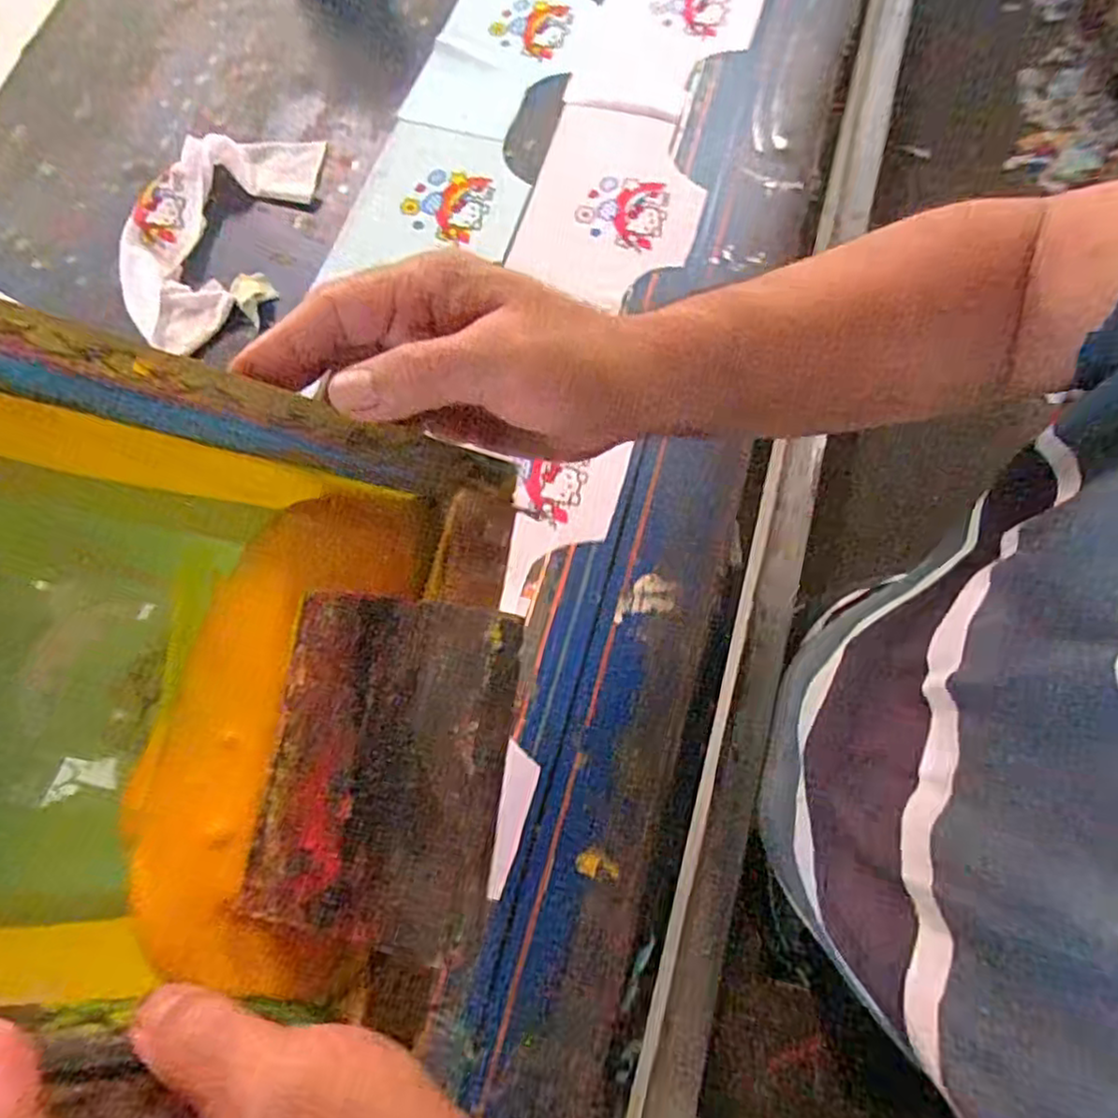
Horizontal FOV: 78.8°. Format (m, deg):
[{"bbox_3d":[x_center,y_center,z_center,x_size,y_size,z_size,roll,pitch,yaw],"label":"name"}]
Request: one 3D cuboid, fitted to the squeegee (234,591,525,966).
[{"bbox_3d":[-0.063,0.071,0.241,0.093,0.005,0.113,2,76,19],"label":"squeegee"}]

